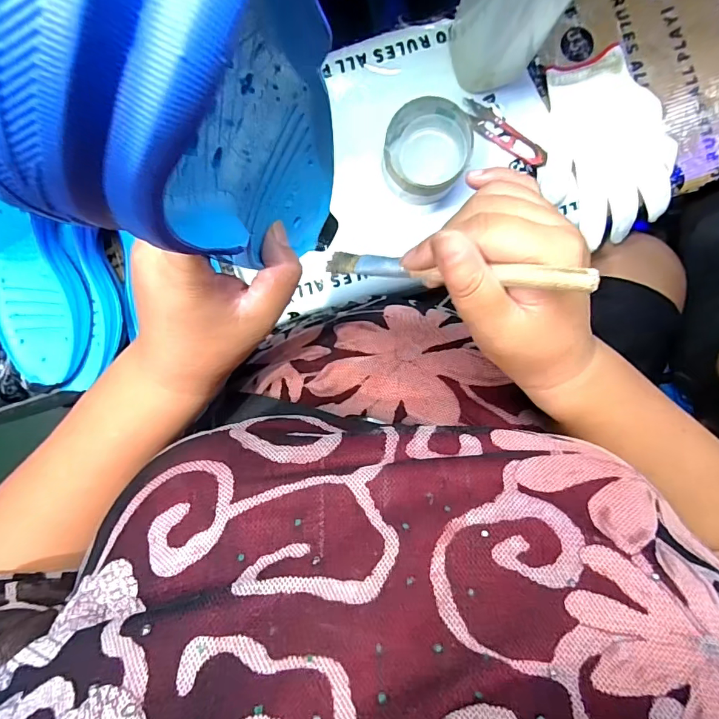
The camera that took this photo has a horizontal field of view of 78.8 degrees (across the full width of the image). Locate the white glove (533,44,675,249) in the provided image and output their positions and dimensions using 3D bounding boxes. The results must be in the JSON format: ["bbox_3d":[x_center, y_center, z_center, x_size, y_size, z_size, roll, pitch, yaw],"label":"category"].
[{"bbox_3d":[0.251,-0.215,0.451,0.122,0.021,0.173,-19,93,6],"label":"white glove"}]

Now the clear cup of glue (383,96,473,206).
[{"bbox_3d":[0.065,-0.199,0.429,0.077,0.054,0.086,28,96,2],"label":"clear cup of glue"}]

